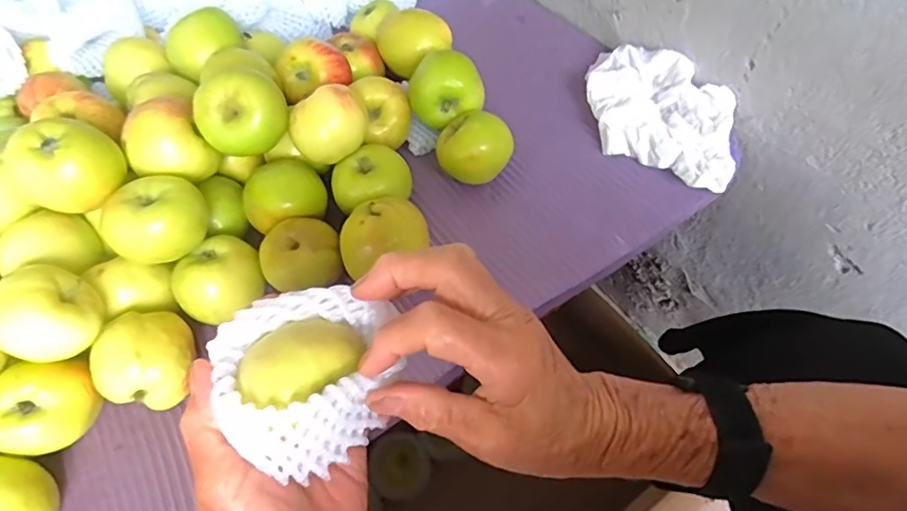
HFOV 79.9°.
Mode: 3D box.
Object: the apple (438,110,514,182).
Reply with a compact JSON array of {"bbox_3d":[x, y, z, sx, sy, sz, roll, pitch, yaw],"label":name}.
[{"bbox_3d":[0.017,-0.088,0.449,0.056,0.050,0.051,-2,53,3],"label":"apple"}]

